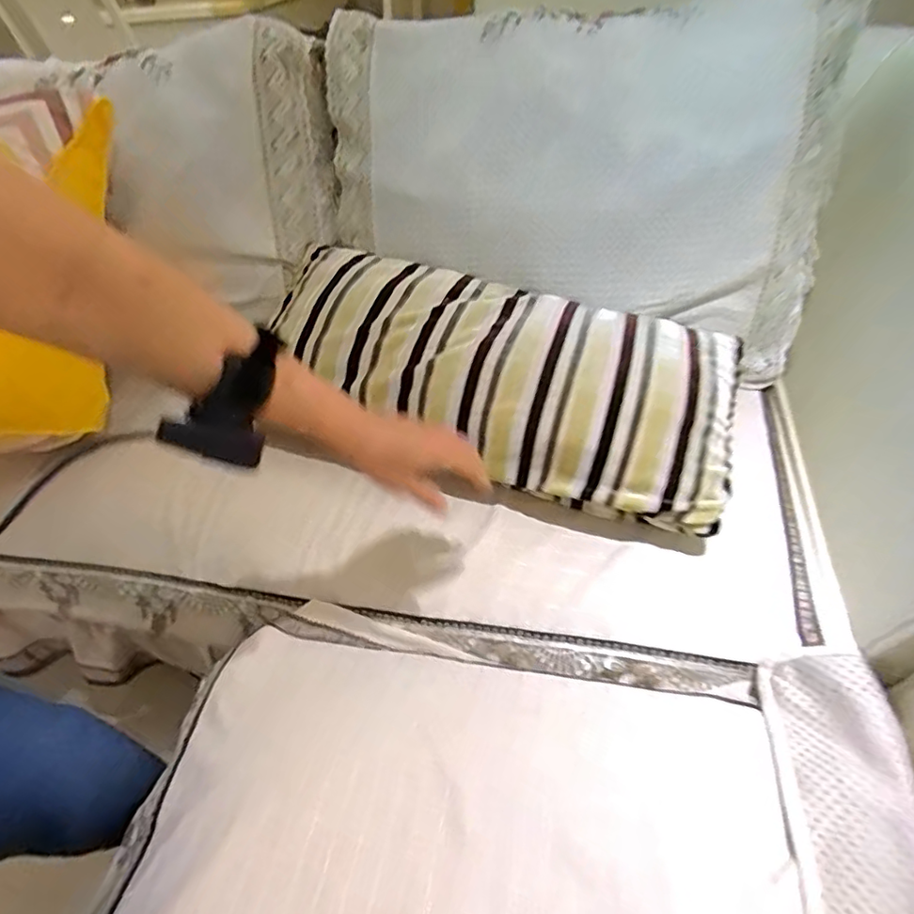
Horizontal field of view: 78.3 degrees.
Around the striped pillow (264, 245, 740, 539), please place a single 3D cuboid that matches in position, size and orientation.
[{"bbox_3d":[0.060,-0.126,0.764,0.623,0.160,0.282,26,49,16],"label":"striped pillow"}]

